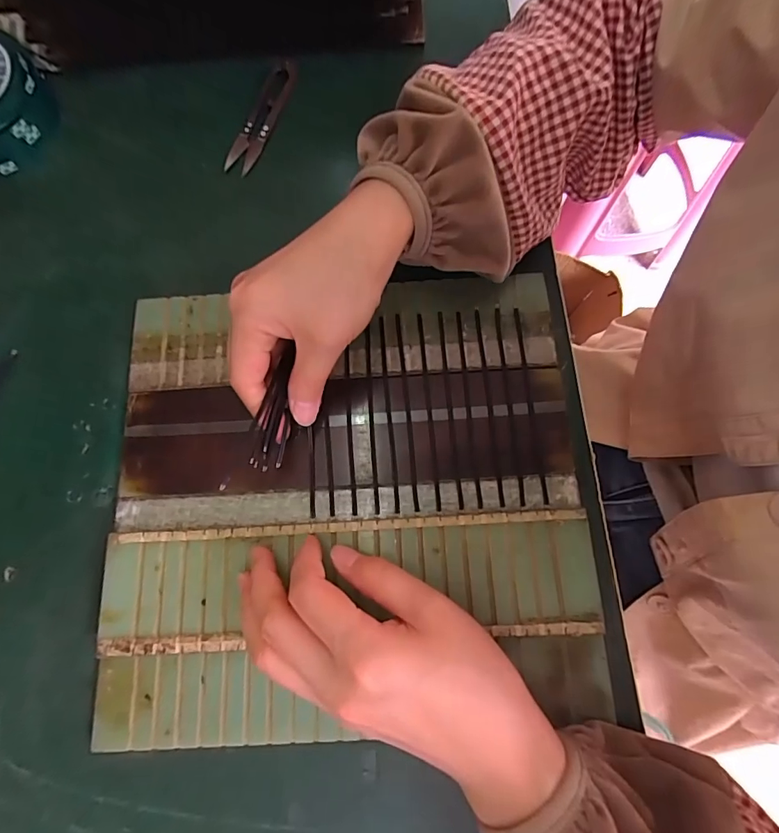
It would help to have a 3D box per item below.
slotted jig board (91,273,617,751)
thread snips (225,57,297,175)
[{"bbox_3d":[-0.027,0.041,0.263,0.267,0.011,0.251,-4,75,0],"label":"slotted jig board"},{"bbox_3d":[-0.094,-0.225,0.337,0.024,0.010,0.098,20,76,6],"label":"thread snips"}]

